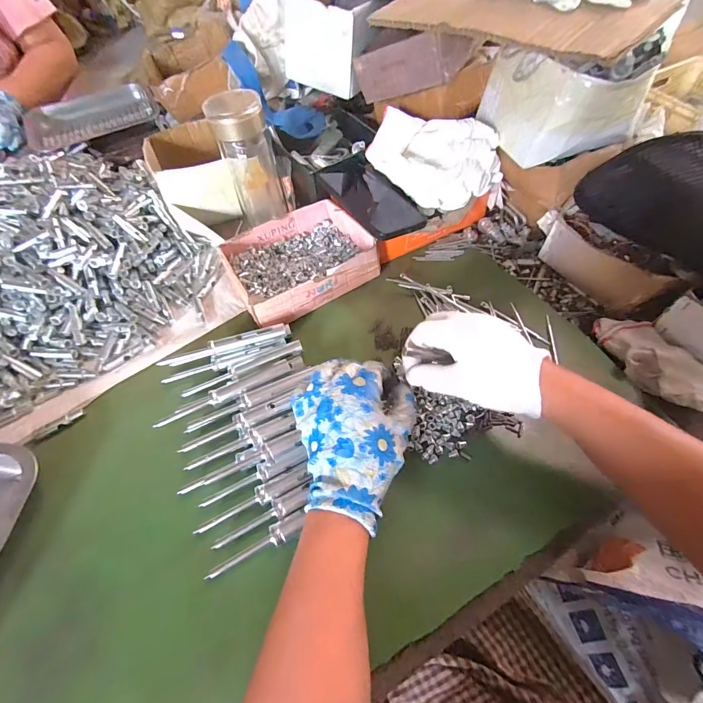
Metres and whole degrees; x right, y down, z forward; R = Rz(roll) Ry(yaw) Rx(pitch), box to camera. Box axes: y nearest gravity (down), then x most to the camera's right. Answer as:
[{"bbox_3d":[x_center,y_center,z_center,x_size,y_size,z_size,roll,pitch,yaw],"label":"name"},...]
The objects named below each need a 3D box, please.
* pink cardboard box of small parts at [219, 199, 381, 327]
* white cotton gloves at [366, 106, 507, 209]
[{"bbox_3d":[-0.072,-0.124,0.480,0.176,0.052,0.147,-30,60,-15],"label":"pink cardboard box of small parts"},{"bbox_3d":[0.111,-0.267,0.479,0.095,0.086,0.167,-36,62,-18],"label":"white cotton gloves"}]

